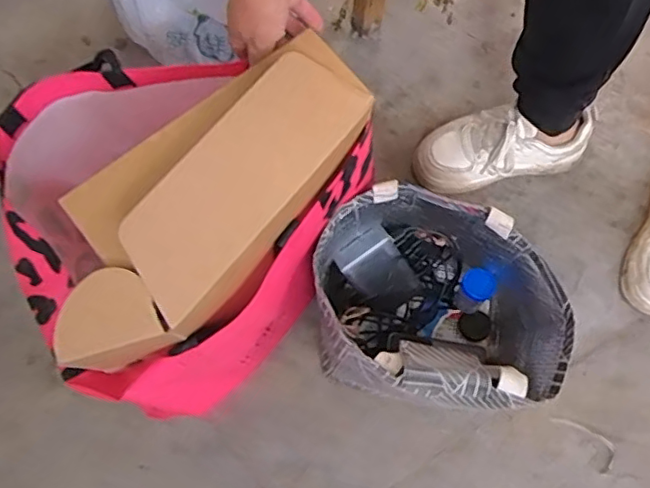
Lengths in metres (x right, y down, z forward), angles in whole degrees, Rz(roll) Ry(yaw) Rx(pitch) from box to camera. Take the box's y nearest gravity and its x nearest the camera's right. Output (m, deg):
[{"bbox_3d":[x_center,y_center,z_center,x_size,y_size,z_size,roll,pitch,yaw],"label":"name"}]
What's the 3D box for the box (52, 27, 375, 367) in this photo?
[{"bbox_3d":[-0.094,-0.046,0.468,0.132,0.073,0.316,38,78,10],"label":"box"}]

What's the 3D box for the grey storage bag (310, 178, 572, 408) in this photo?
[{"bbox_3d":[0.117,0.079,0.688,0.250,0.253,0.202,15,74,4],"label":"grey storage bag"}]

